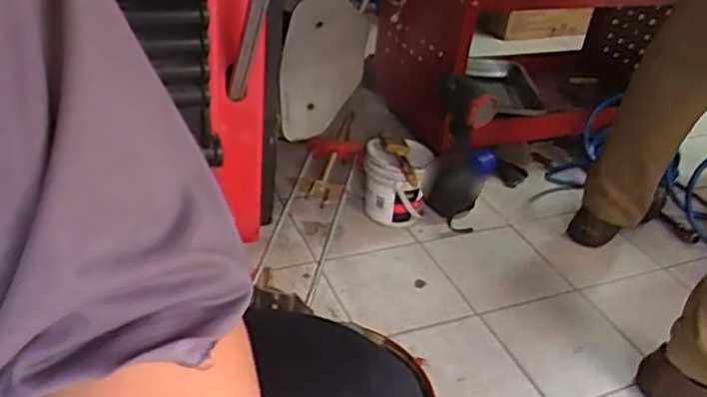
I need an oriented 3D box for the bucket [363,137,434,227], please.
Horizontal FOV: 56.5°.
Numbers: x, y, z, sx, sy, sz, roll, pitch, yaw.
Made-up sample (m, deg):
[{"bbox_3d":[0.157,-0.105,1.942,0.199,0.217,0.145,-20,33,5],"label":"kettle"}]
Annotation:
[{"bbox_3d":[0.074,-0.024,1.204,0.114,0.146,0.117,5,33,-3],"label":"bucket"}]

